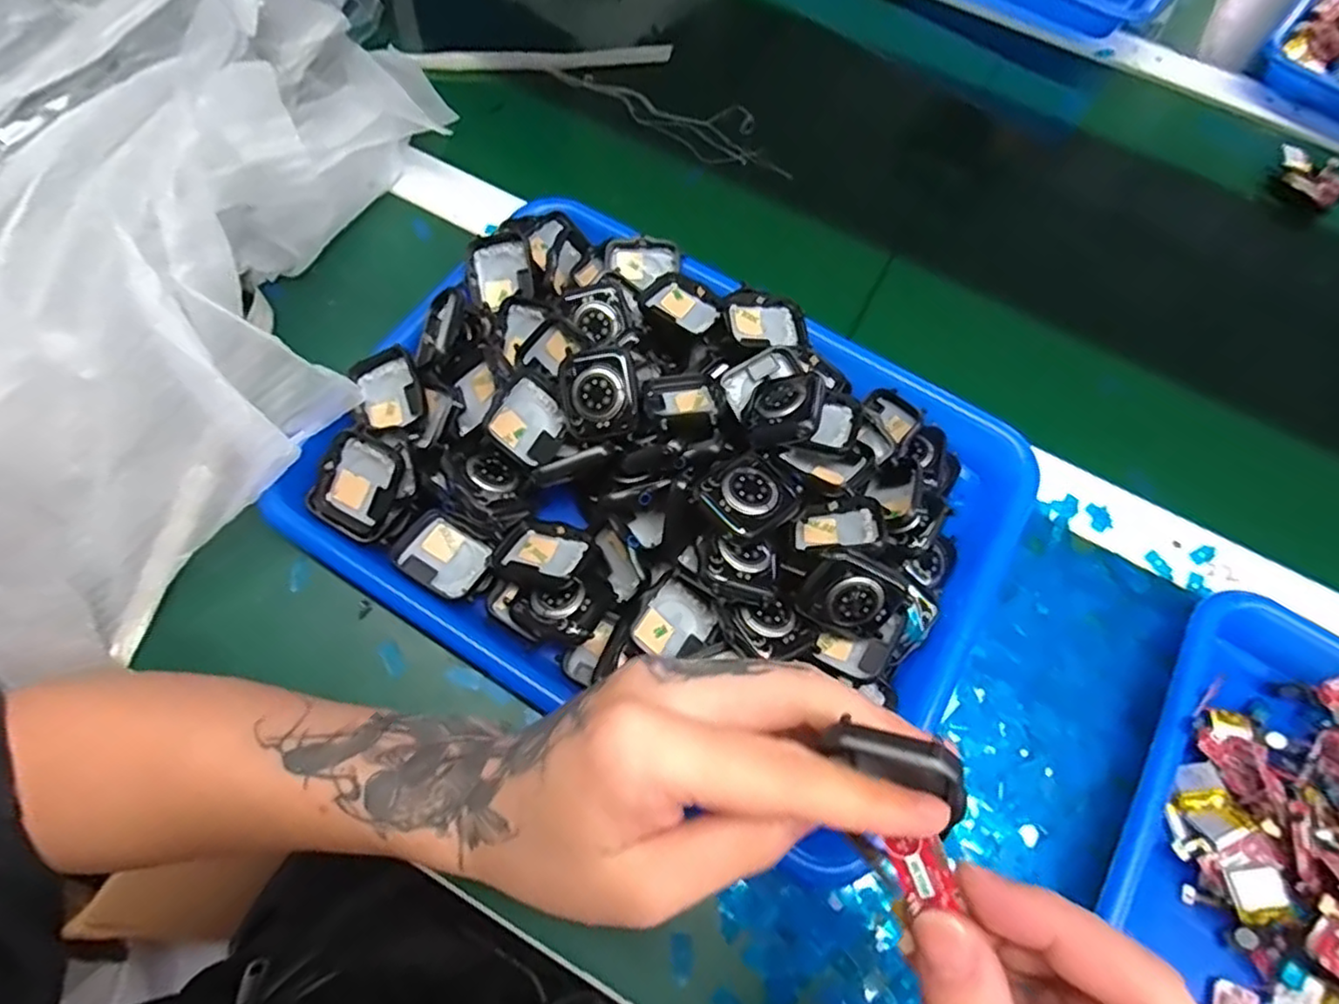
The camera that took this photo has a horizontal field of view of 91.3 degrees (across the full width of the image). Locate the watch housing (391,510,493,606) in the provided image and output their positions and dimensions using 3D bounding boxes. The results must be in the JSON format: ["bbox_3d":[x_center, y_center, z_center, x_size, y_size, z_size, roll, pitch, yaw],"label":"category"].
[{"bbox_3d":[-0.108,0.027,0.315,0.045,0.009,0.033,34,69,11],"label":"watch housing"}]

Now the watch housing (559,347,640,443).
[{"bbox_3d":[-0.035,-0.051,0.314,0.036,0.007,0.042,-4,93,2],"label":"watch housing"}]

